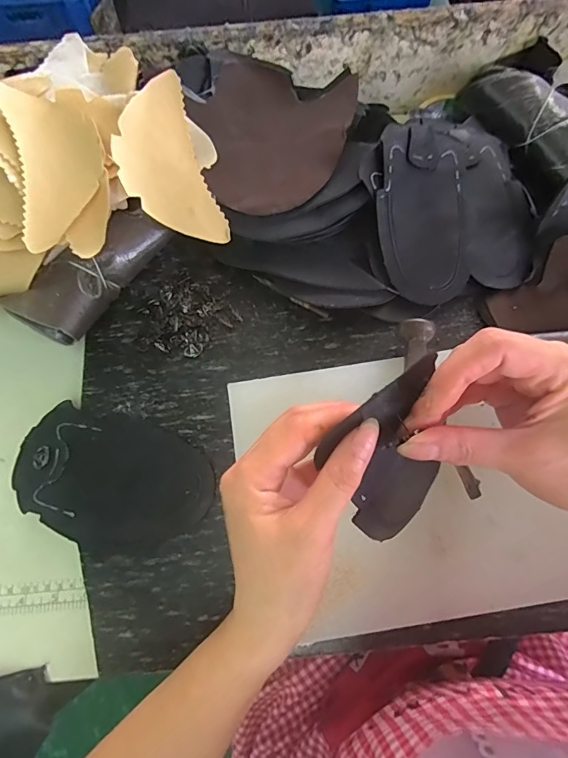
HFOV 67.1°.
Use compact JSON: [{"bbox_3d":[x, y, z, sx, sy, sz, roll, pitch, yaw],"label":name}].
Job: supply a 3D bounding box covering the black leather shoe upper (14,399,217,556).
[{"bbox_3d":[-0.142,0.080,0.350,0.166,0.024,0.109,27,74,10],"label":"black leather shoe upper"}]

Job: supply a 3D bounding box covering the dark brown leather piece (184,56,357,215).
[{"bbox_3d":[-0.014,-0.230,0.399,0.134,0.024,0.163,23,73,9],"label":"dark brown leather piece"}]

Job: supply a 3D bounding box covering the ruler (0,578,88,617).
[{"bbox_3d":[-0.233,0.178,0.343,0.149,0.004,0.023,-5,63,0],"label":"ruler"}]

